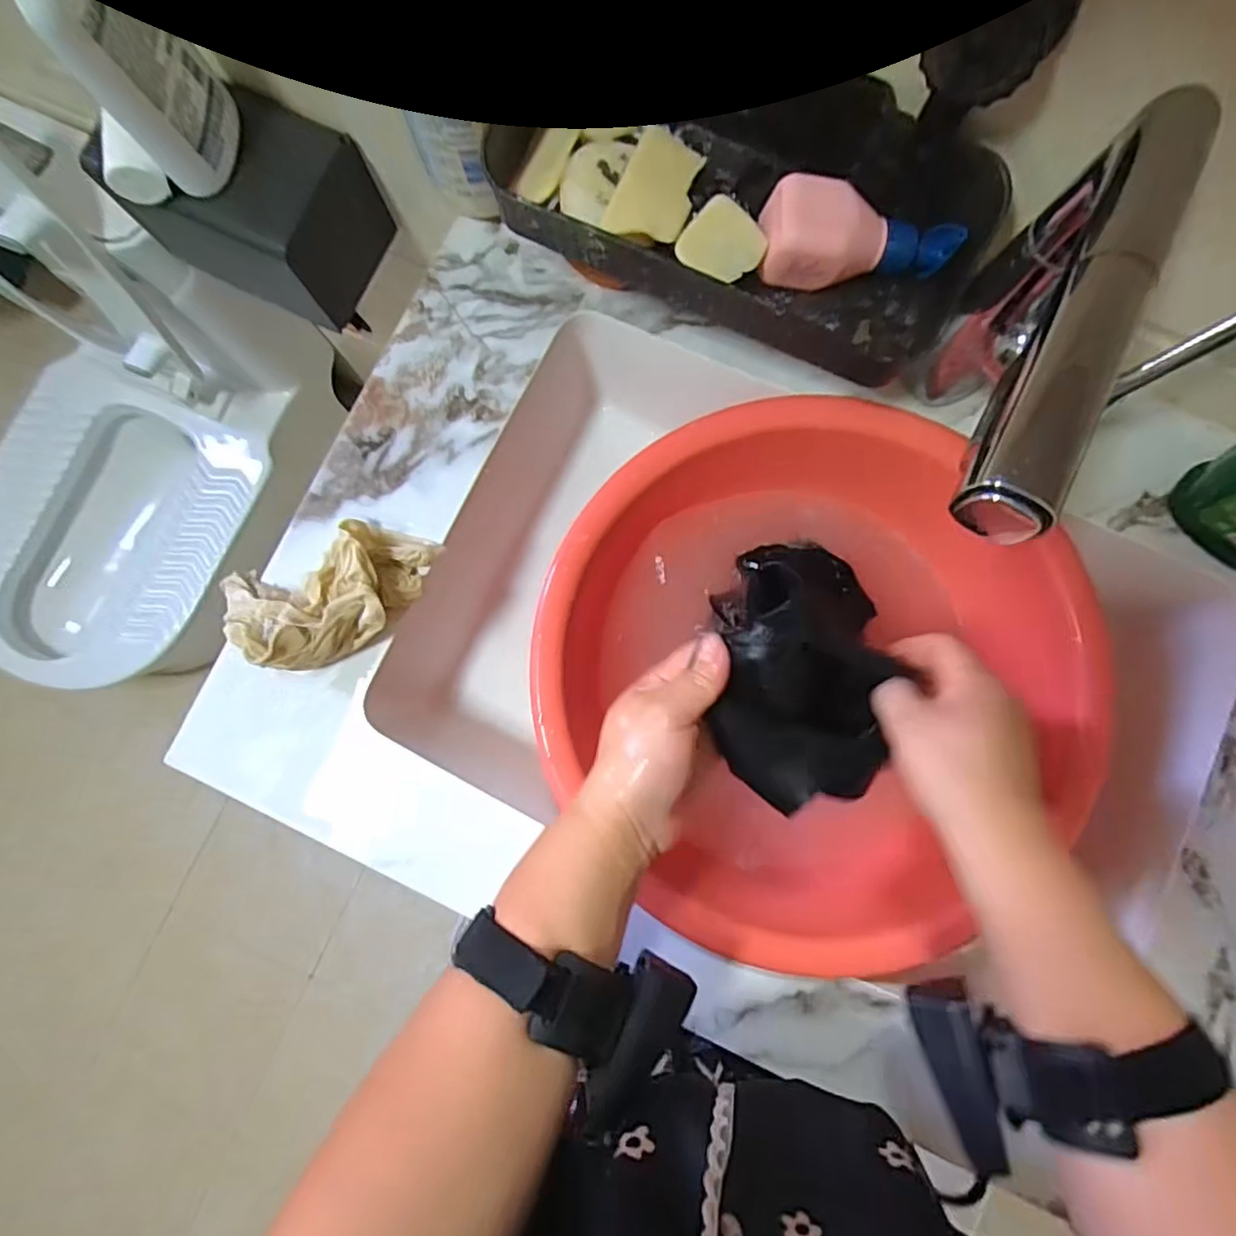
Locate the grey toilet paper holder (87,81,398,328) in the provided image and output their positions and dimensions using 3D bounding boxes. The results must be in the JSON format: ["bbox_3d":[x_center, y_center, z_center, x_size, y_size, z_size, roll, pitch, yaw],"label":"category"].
[{"bbox_3d":[-0.323,-0.377,0.569,0.173,0.123,0.125,22,84,3],"label":"grey toilet paper holder"}]

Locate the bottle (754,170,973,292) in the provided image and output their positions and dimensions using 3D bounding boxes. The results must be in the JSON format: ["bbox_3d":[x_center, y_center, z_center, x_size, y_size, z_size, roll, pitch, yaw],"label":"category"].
[{"bbox_3d":[0.133,-0.208,0.349,0.107,0.040,0.044,-2,85,-13],"label":"bottle"}]

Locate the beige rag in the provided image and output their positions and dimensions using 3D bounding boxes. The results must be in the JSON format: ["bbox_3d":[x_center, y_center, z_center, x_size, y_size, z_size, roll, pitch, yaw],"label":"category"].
[{"bbox_3d":[-0.172,-0.017,0.384,0.121,0.046,0.072,-25,85,-2],"label":"beige rag"}]

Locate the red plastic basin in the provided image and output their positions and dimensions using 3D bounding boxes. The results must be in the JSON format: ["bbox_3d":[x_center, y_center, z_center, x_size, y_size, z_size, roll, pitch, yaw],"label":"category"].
[{"bbox_3d":[0.125,0.033,0.441,0.320,0.087,0.339,0,84,1],"label":"red plastic basin"}]

